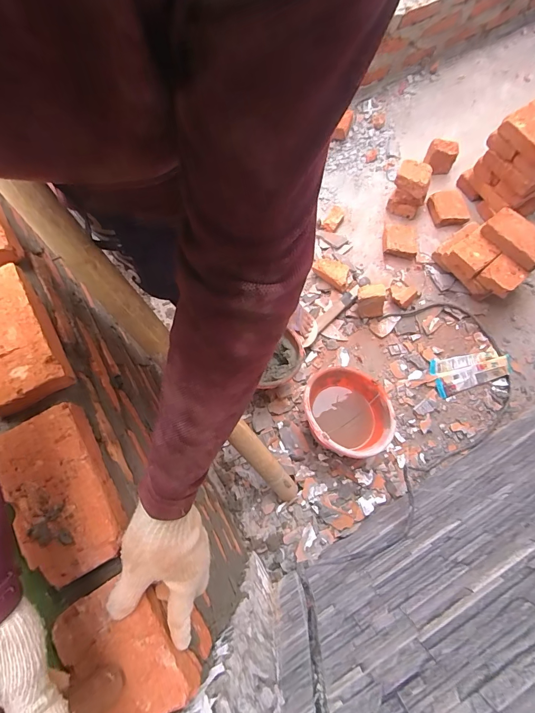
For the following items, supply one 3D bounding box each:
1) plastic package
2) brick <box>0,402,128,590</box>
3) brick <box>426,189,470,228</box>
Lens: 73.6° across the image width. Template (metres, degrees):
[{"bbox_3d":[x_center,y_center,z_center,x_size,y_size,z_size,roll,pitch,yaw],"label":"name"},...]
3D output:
[{"bbox_3d":[0.649,0.041,1.133,0.254,0.030,0.122,-14,73,-4],"label":"plastic package"},{"bbox_3d":[-0.242,0.160,0.425,0.100,0.042,0.188,-30,75,-9],"label":"brick"},{"bbox_3d":[0.656,-0.536,1.300,0.116,0.045,0.135,-9,72,-2],"label":"brick"}]

